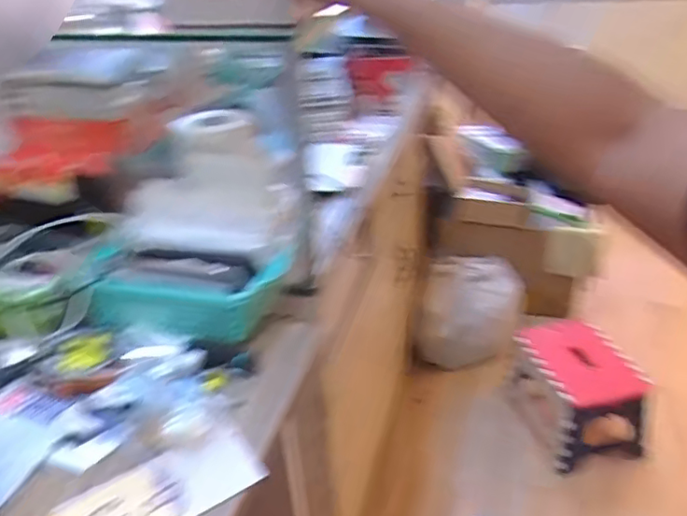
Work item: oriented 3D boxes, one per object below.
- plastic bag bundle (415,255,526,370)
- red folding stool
[{"bbox_3d":[0.355,0.152,1.676,0.283,0.234,0.230,6,30,16],"label":"plastic bag bundle"},{"bbox_3d":[0.558,0.324,1.425,0.223,0.225,0.290,-9,29,-12],"label":"red folding stool"}]

